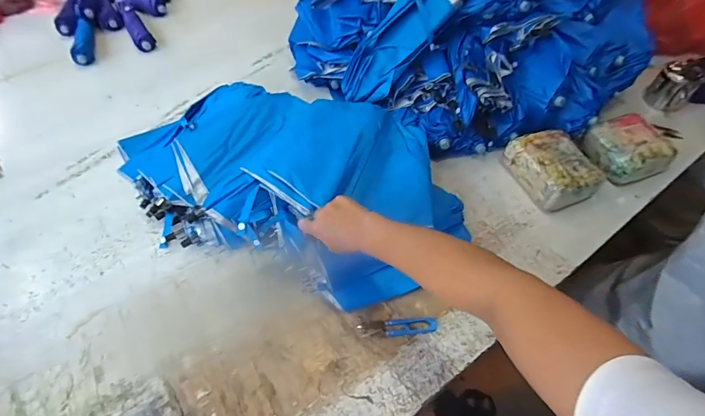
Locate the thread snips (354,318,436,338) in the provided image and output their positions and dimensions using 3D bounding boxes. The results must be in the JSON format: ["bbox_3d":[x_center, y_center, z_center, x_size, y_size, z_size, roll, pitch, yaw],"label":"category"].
[{"bbox_3d":[0.071,0.185,0.588,0.120,0.005,0.025,-3,55,0],"label":"thread snips"}]

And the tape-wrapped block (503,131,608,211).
[{"bbox_3d":[0.386,-0.076,0.730,0.123,0.060,0.158,-21,57,-12],"label":"tape-wrapped block"}]

